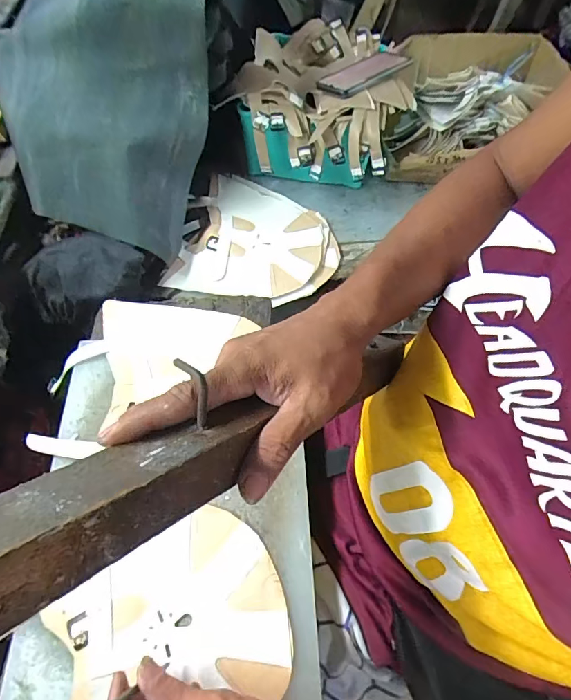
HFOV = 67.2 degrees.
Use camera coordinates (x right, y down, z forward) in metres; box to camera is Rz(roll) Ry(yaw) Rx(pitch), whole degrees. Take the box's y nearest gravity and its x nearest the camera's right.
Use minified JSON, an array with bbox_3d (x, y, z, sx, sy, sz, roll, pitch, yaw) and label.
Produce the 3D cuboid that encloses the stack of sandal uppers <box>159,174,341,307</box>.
[{"bbox_3d":[-0.041,-0.193,0.736,0.264,0.035,0.264,5,59,2],"label":"stack of sandal uppers"}]

